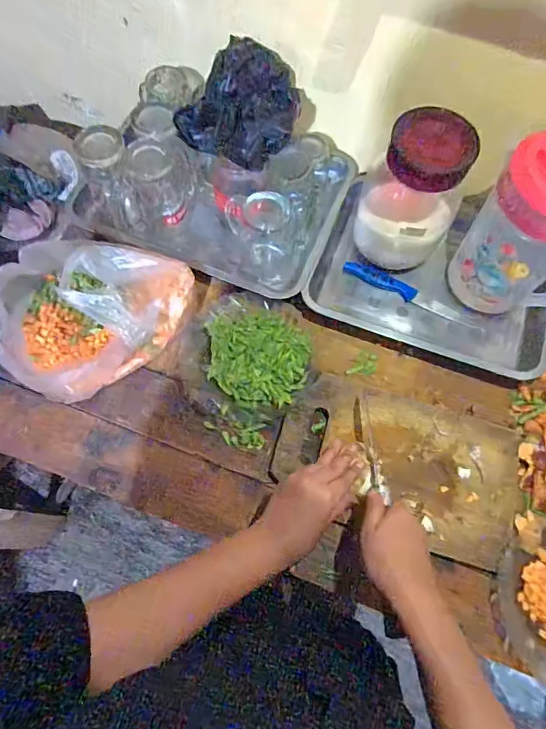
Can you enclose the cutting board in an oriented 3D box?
[{"bbox_3d":[0.158,0.125,0.576,0.299,0.014,0.176,17,69,4],"label":"cutting board"}]

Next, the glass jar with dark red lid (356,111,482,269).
[{"bbox_3d":[0.185,-0.224,0.606,0.122,0.204,0.104,23,70,6],"label":"glass jar with dark red lid"}]

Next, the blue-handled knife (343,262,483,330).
[{"bbox_3d":[0.207,-0.105,0.687,0.212,0.013,0.028,26,70,7],"label":"blue-handled knife"}]

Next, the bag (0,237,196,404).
[{"bbox_3d":[-0.225,-0.088,0.541,0.165,0.207,0.227,40,73,12],"label":"bag"}]

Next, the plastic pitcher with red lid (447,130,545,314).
[{"bbox_3d":[0.324,-0.154,0.575,0.150,0.226,0.105,17,69,4],"label":"plastic pitcher with red lid"}]

